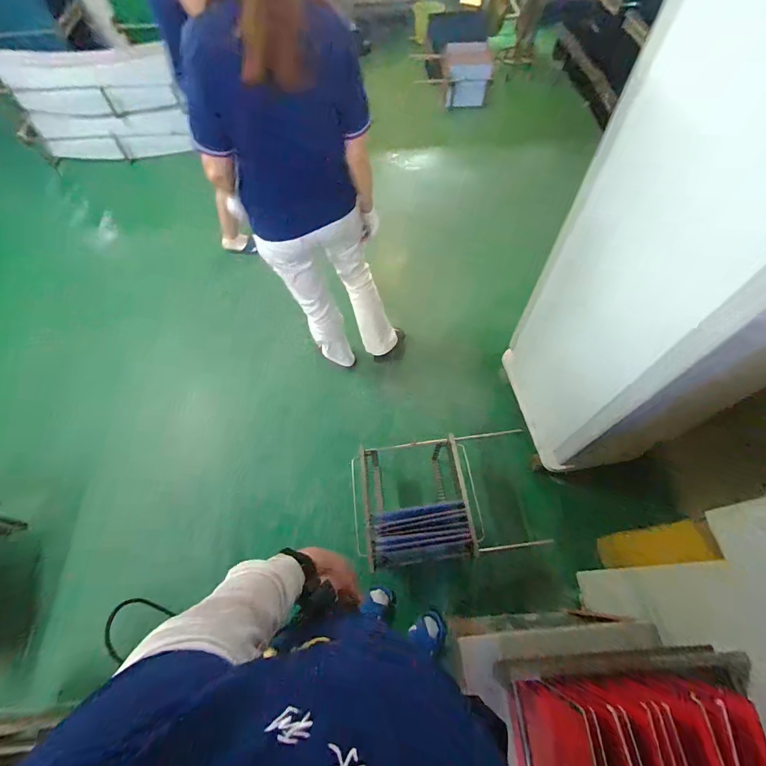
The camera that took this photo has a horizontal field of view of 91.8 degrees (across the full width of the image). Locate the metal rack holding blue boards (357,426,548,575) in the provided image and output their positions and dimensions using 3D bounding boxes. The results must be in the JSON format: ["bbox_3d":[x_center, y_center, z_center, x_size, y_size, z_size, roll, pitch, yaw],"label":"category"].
[{"bbox_3d":[0.234,0.422,1.436,0.684,0.322,0.464,-6,62,-3],"label":"metal rack holding blue boards"}]

